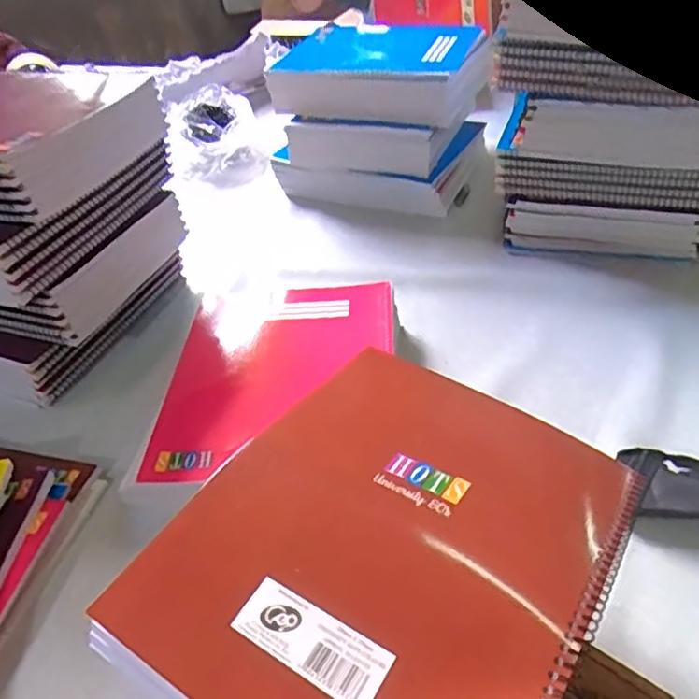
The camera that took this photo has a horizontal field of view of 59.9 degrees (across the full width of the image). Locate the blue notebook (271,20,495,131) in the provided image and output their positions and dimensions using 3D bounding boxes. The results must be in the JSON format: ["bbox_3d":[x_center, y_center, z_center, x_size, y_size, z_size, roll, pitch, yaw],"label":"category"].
[{"bbox_3d":[0.044,-0.374,0.820,0.255,0.072,0.191,10,44,20],"label":"blue notebook"}]

